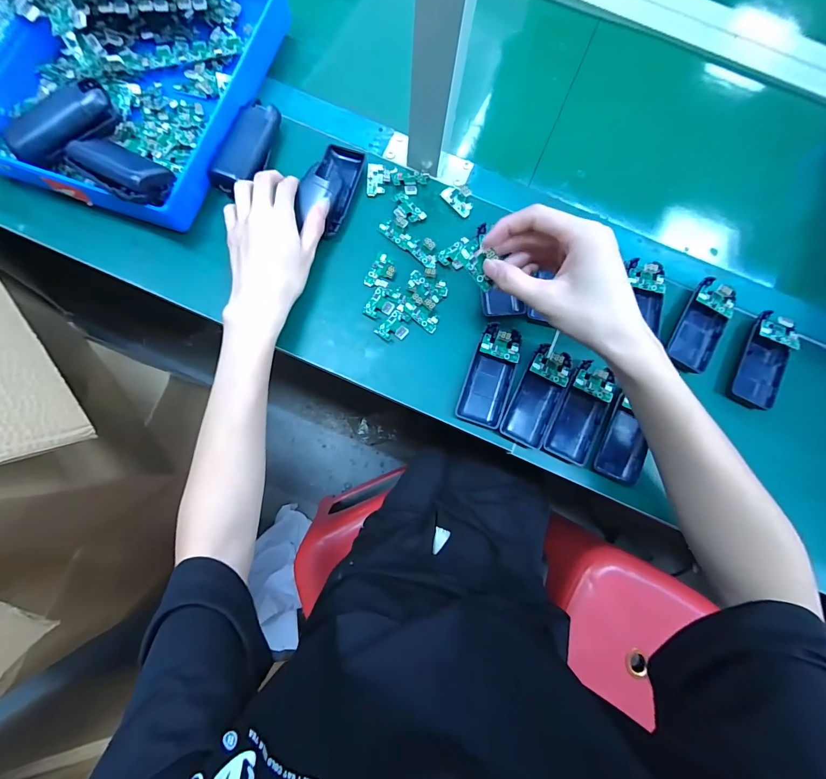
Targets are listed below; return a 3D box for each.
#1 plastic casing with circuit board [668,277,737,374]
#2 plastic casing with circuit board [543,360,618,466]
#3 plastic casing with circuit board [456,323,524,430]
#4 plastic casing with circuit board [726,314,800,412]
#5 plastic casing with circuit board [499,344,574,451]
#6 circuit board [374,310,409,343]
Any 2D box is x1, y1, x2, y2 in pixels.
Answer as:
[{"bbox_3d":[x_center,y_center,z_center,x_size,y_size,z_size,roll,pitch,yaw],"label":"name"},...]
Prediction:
[{"bbox_3d":[0.306,-0.068,0.384,0.042,0.016,0.100,29,79,3],"label":"plastic casing with circuit board"},{"bbox_3d":[0.170,0.023,0.364,0.044,0.016,0.099,27,79,2],"label":"plastic casing with circuit board"},{"bbox_3d":[0.079,-0.015,0.369,0.045,0.015,0.102,18,79,1],"label":"plastic casing with circuit board"},{"bbox_3d":[0.365,-0.031,0.377,0.044,0.019,0.098,26,79,2],"label":"plastic casing with circuit board"},{"bbox_3d":[0.127,0.005,0.364,0.044,0.016,0.101,27,79,2],"label":"plastic casing with circuit board"},{"bbox_3d":[-0.020,-0.063,0.380,0.032,0.008,0.027,-44,84,-9],"label":"circuit board"}]

